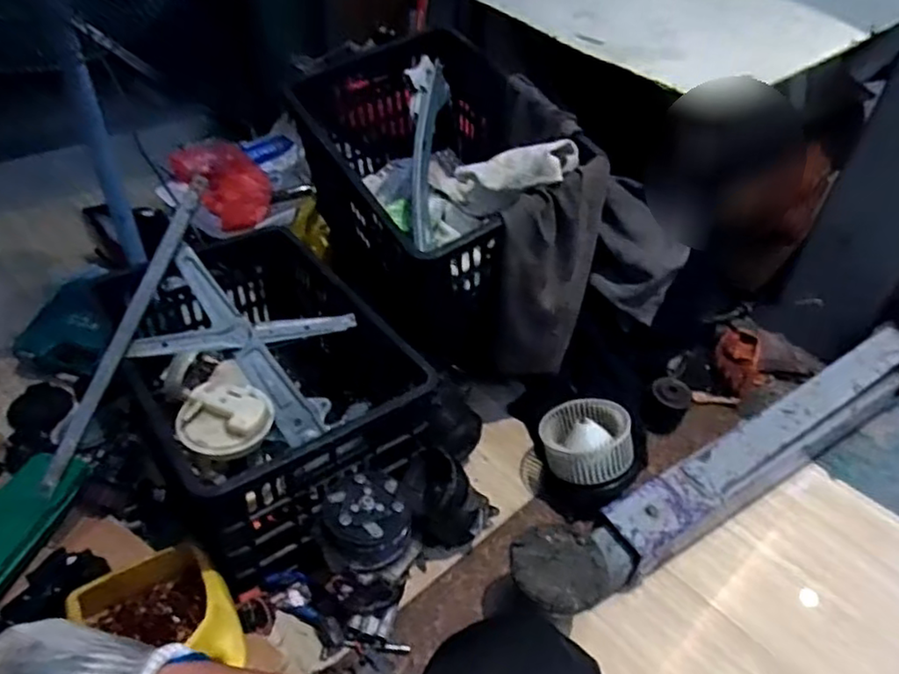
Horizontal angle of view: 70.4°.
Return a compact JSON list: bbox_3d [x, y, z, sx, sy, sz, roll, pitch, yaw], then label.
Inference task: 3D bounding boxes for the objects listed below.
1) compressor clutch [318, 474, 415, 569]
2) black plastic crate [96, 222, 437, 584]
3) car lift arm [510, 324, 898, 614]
[{"bbox_3d":[-0.106,0.233,0.819,0.107,0.067,0.108,3,41,-2],"label":"compressor clutch"},{"bbox_3d":[-0.303,0.061,1.010,0.360,0.283,0.520,-24,51,-31],"label":"black plastic crate"},{"bbox_3d":[0.477,0.203,1.047,0.923,0.162,0.115,-21,47,-27],"label":"car lift arm"}]

